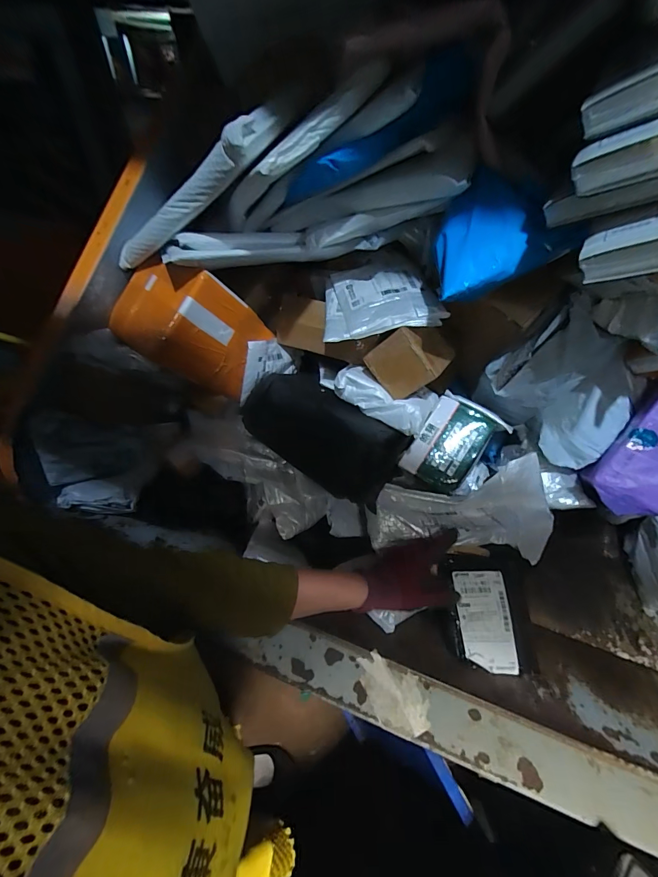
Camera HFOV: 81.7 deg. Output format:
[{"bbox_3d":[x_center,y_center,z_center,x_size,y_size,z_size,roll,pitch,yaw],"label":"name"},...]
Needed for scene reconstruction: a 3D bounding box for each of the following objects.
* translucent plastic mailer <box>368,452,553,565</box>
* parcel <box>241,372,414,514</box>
[{"bbox_3d":[0.211,0.120,0.593,0.305,0.096,0.118,-7,48,-10],"label":"translucent plastic mailer"},{"bbox_3d":[-0.002,-0.012,0.625,0.271,0.101,0.134,31,53,24],"label":"parcel"}]

